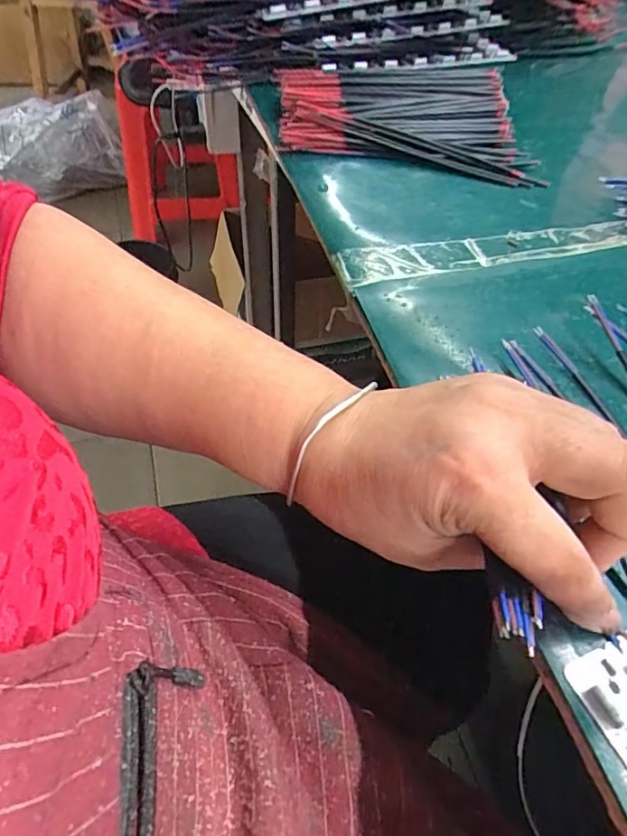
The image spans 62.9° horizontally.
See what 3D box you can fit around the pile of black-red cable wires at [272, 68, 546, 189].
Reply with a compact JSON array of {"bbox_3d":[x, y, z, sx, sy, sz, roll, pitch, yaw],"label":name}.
[{"bbox_3d":[0.078,-0.266,0.445,0.216,0.028,0.149,8,53,4],"label":"pile of black-red cable wires"}]

